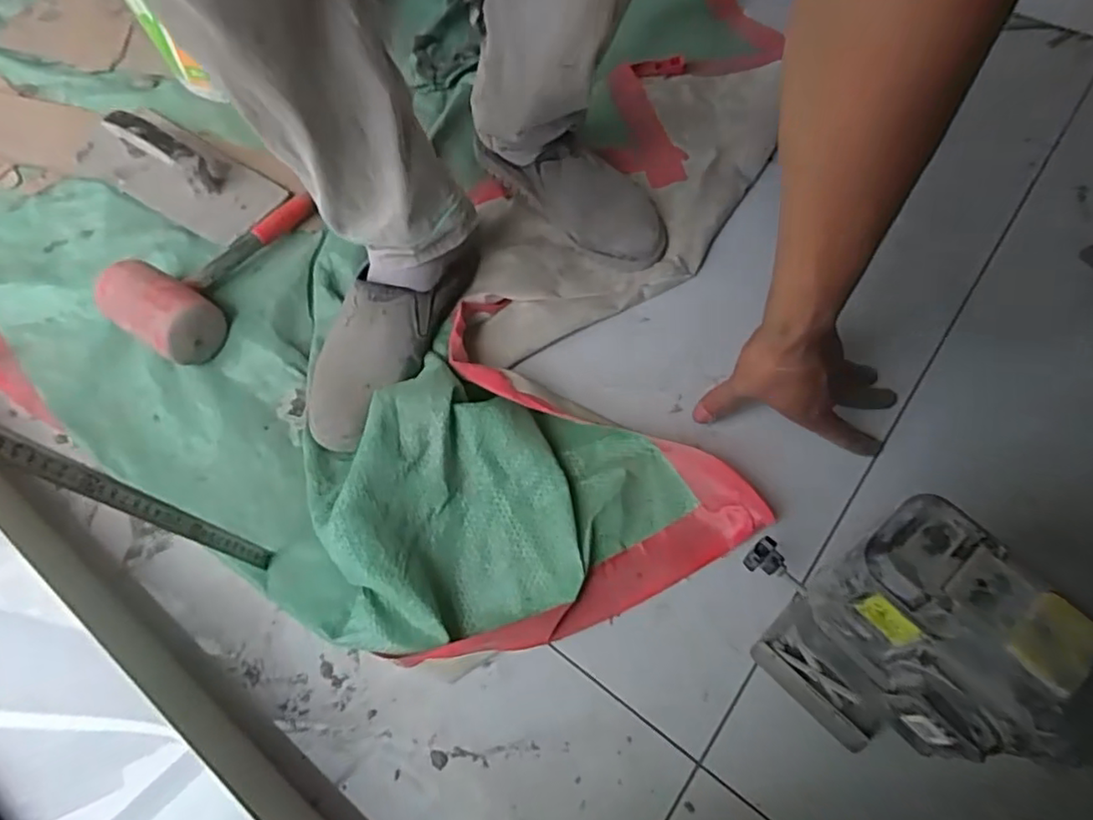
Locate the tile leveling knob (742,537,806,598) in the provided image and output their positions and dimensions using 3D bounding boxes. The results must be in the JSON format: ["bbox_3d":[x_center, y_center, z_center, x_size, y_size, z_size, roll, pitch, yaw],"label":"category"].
[{"bbox_3d":[0.183,0.126,0.488,0.070,0.025,0.023,40,63,-27],"label":"tile leveling knob"}]

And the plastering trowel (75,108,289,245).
[{"bbox_3d":[-0.454,-0.305,0.753,0.288,0.066,0.121,27,68,14],"label":"plastering trowel"}]

